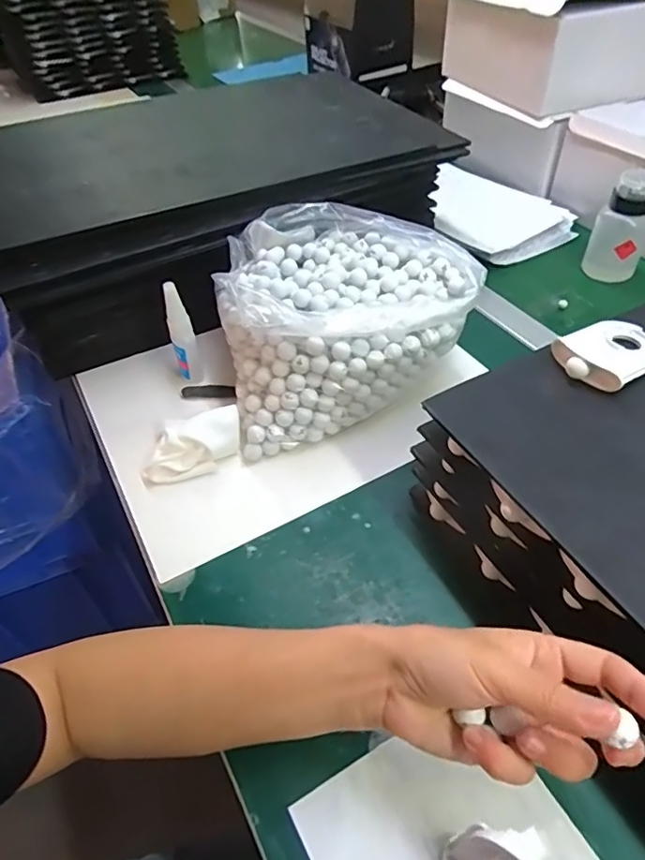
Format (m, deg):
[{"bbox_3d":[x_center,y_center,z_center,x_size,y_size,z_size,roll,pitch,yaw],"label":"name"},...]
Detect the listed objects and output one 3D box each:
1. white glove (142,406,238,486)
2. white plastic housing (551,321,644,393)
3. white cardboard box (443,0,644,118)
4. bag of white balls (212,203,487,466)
[{"bbox_3d":[-0.117,0.013,0.490,0.088,0.034,0.044,-14,47,-10],"label":"white glove"},{"bbox_3d":[0.216,-0.058,0.410,0.085,0.018,0.055,-26,50,-21],"label":"white plastic housing"},{"bbox_3d":[0.318,-0.552,0.779,0.188,0.119,0.250,-20,49,-16],"label":"white cardboard box"},{"bbox_3d":[0.014,-0.113,0.537,0.231,0.120,0.197,-14,47,-10],"label":"bag of white balls"}]

